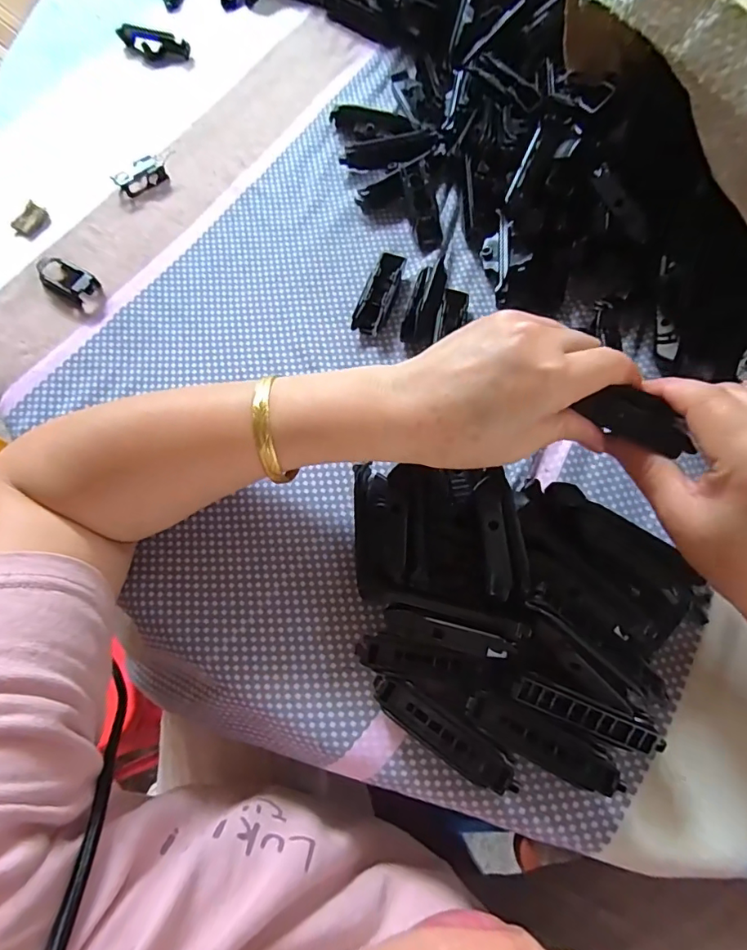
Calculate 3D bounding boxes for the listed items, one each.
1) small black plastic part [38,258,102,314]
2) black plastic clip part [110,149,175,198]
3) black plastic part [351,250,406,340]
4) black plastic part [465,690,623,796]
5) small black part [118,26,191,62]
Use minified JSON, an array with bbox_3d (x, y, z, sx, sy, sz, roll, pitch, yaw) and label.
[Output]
[{"bbox_3d":[-0.222,-0.143,0.355,0.055,0.014,0.023,34,75,12],"label":"small black plastic part"},{"bbox_3d":[-0.178,-0.241,0.390,0.054,0.011,0.025,-40,74,-12],"label":"black plastic clip part"},{"bbox_3d":[0.005,-0.128,0.350,0.020,0.015,0.064,20,72,8],"label":"black plastic part"},{"bbox_3d":[0.083,0.133,0.248,0.074,0.026,0.019,26,73,10],"label":"black plastic part"},{"bbox_3d":[-0.202,-0.390,0.442,0.072,0.022,0.019,17,72,7],"label":"small black part"}]

